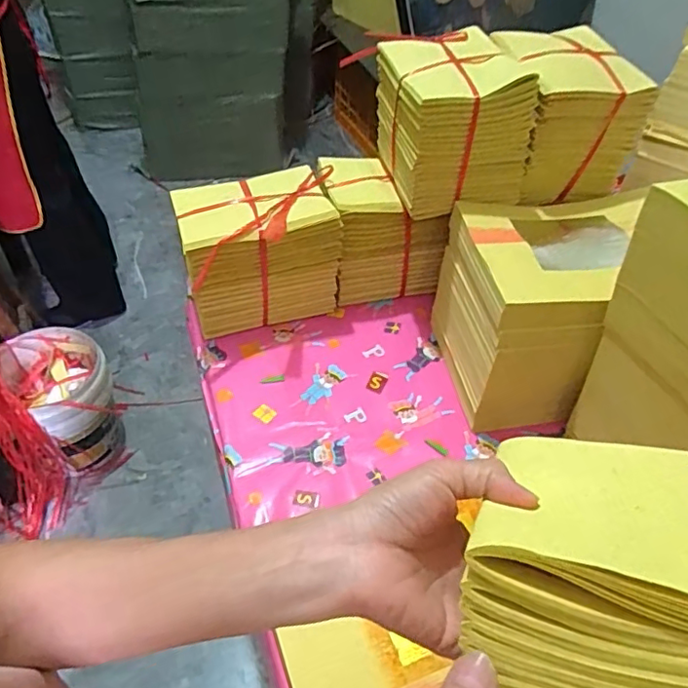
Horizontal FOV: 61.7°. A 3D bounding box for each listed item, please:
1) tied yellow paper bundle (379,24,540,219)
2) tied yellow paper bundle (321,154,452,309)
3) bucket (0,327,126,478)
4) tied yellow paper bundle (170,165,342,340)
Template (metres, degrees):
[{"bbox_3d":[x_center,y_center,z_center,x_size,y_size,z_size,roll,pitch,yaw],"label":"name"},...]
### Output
[{"bbox_3d":[0.112,-0.246,0.626,0.122,0.127,0.166,-7,48,-10],"label":"tied yellow paper bundle"},{"bbox_3d":[0.045,-0.135,0.705,0.130,0.131,0.099,-9,48,-11],"label":"tied yellow paper bundle"},{"bbox_3d":[-0.659,0.145,1.372,0.227,0.266,0.245,-23,52,-22],"label":"bucket"},{"bbox_3d":[-0.095,-0.109,0.665,0.172,0.130,0.128,-14,49,-15],"label":"tied yellow paper bundle"}]

